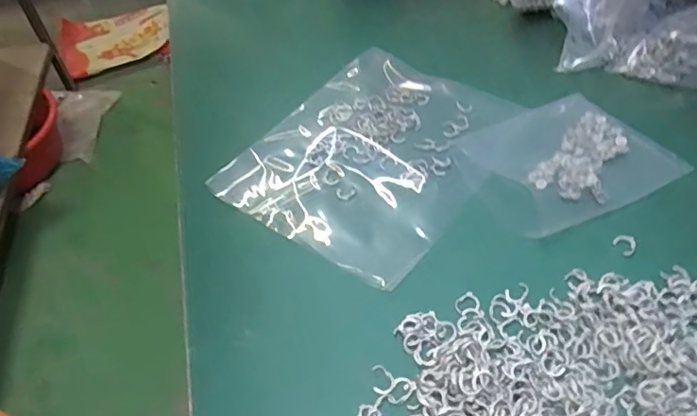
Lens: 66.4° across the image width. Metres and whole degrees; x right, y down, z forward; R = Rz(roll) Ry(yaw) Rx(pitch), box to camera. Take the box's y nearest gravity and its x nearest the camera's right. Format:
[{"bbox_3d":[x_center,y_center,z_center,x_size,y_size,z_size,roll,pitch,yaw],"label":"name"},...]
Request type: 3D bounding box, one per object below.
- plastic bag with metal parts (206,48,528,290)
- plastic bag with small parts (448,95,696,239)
[{"bbox_3d":[0.032,-0.061,0.556,0.212,0.025,0.285,27,54,24],"label":"plastic bag with metal parts"},{"bbox_3d":[0.211,-0.052,0.532,0.193,0.012,0.149,-22,50,-17],"label":"plastic bag with small parts"}]

